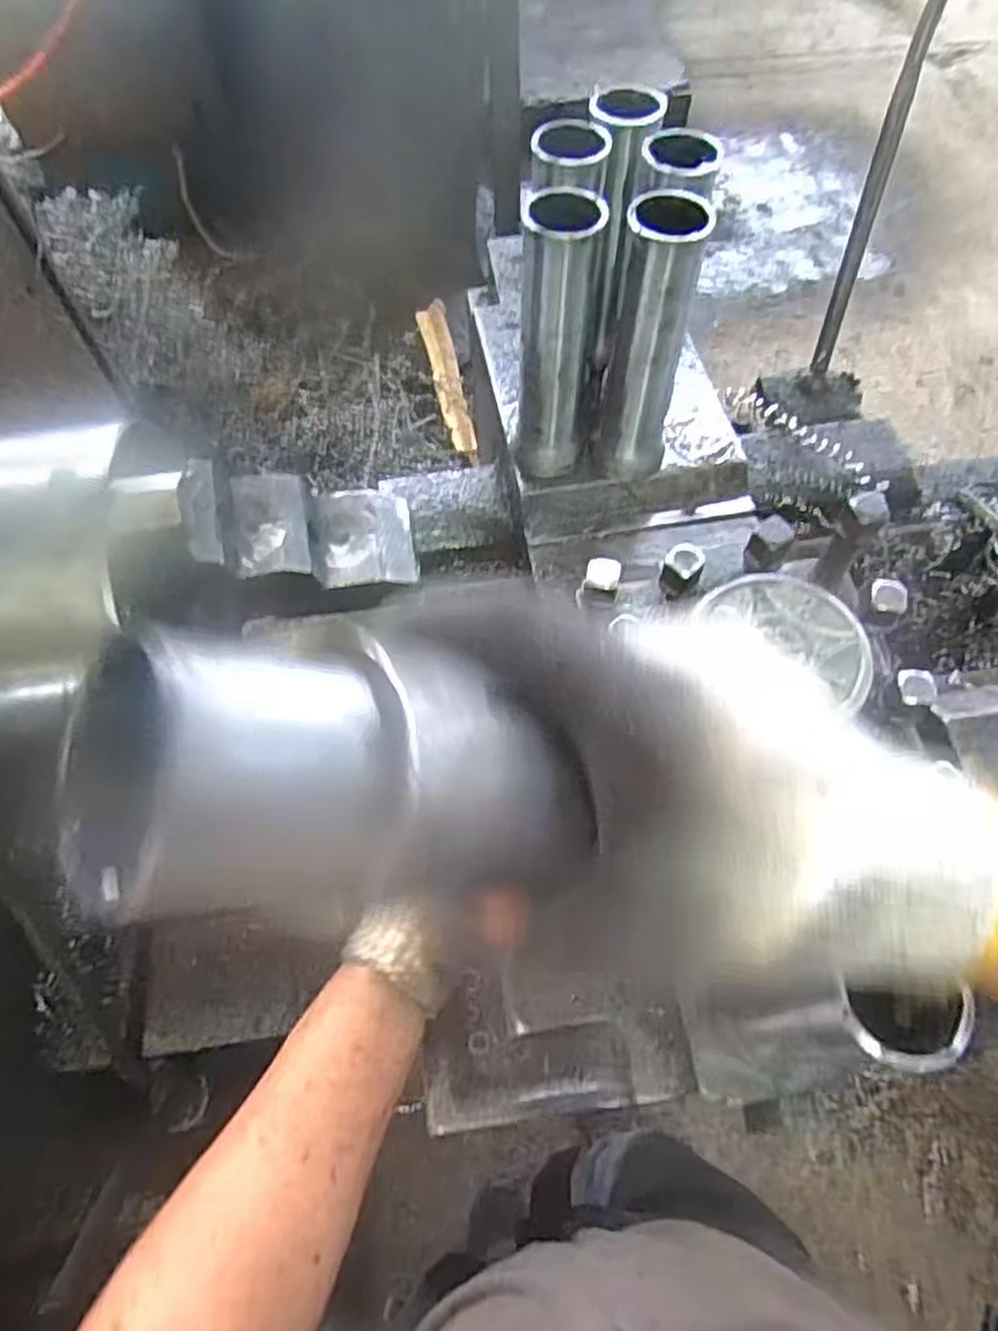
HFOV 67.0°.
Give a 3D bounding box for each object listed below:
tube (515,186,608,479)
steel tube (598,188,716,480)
[{"bbox_3d":[0.038,-0.218,0.519,0.048,0.195,0.047,2,63,1],"label":"tube"},{"bbox_3d":[0.102,-0.215,0.518,0.049,0.192,0.047,11,63,6],"label":"steel tube"}]

